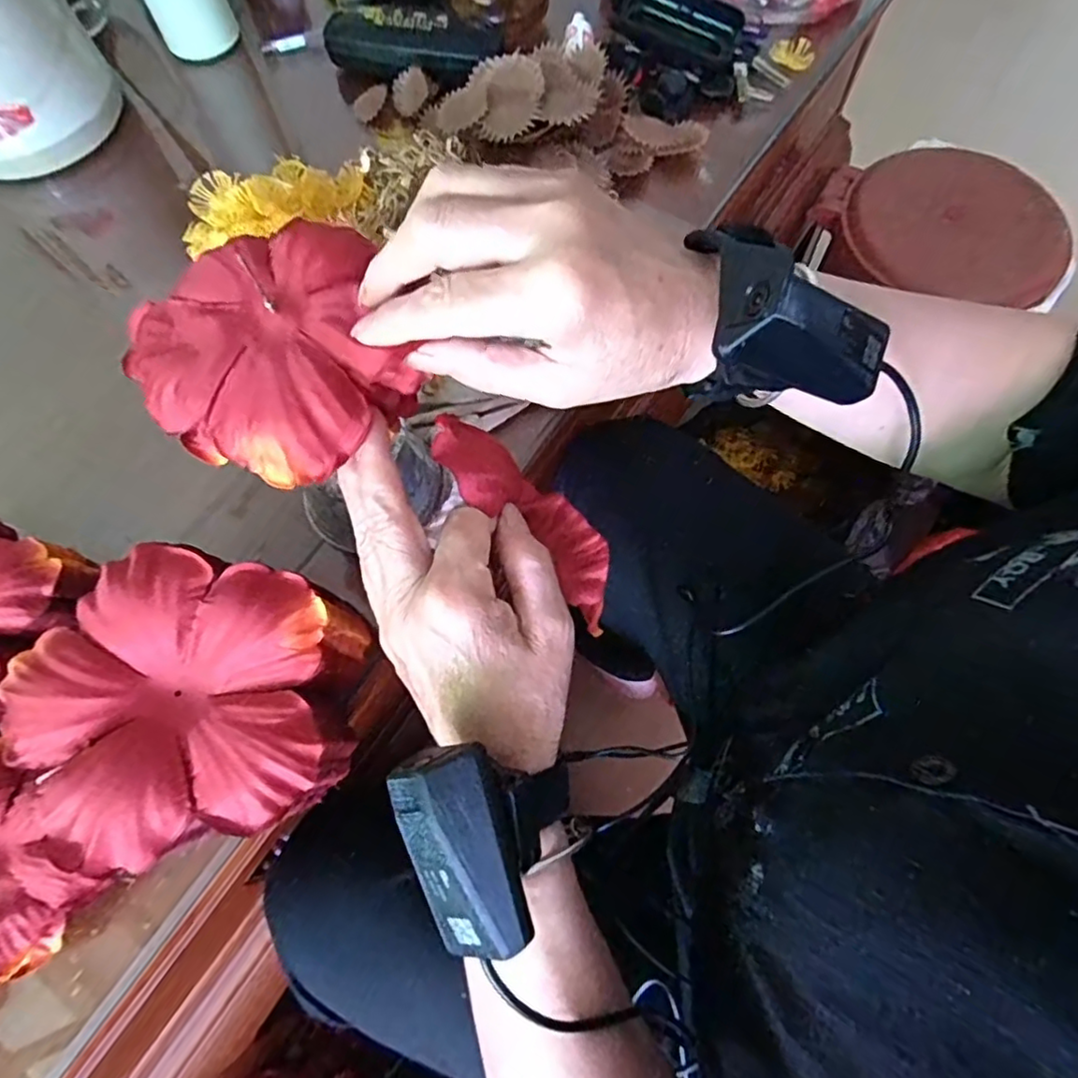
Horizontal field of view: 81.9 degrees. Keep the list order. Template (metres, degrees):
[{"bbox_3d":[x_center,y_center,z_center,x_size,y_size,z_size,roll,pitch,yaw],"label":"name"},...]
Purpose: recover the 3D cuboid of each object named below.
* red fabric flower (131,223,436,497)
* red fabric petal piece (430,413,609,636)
[{"bbox_3d":[-0.109,-0.080,0.264,0.108,0.029,0.103,-39,73,-12],"label":"red fabric flower"},{"bbox_3d":[-0.004,-0.010,0.285,0.115,0.016,0.035,45,74,-20],"label":"red fabric petal piece"}]

